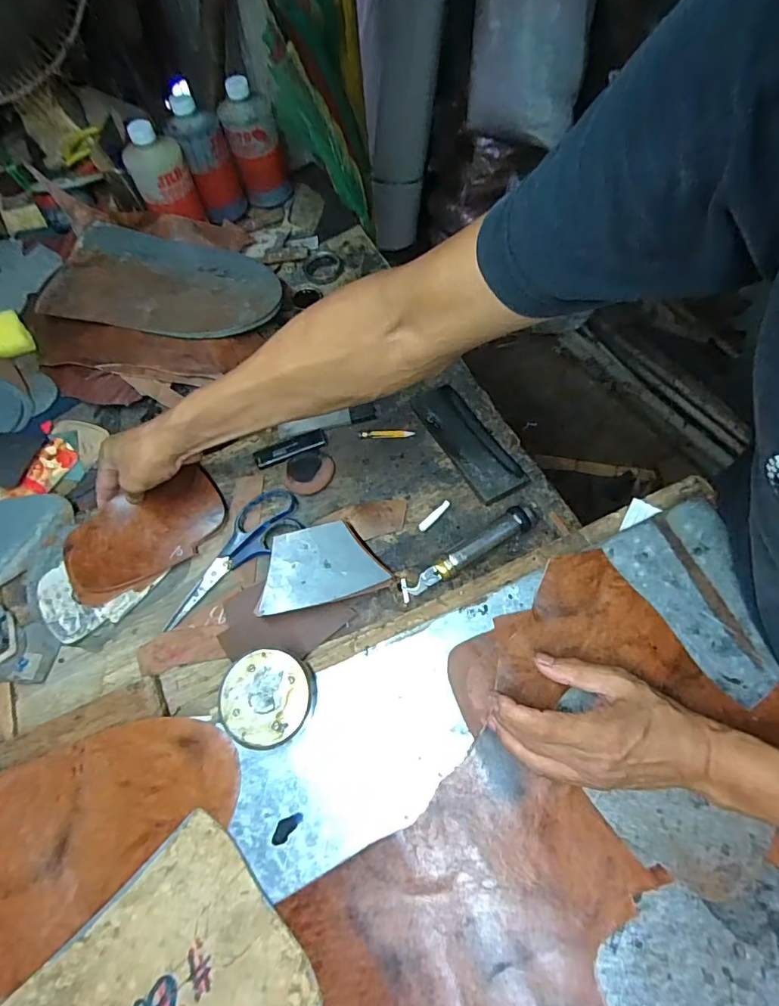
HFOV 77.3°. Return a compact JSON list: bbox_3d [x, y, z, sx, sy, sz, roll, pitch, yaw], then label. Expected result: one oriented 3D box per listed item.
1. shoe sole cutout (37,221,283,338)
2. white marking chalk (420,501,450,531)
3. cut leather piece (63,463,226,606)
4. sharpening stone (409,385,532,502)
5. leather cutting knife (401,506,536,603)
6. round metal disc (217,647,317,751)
[{"bbox_3d":[-0.296,-0.289,0.644,0.289,0.032,0.157,12,62,8],"label":"shoe sole cutout"},{"bbox_3d":[0.046,0.013,0.500,0.042,0.005,0.009,-40,67,-19],"label":"white marking chalk"},{"bbox_3d":[-0.257,0.032,0.510,0.168,0.023,0.095,-33,67,-13],"label":"cut leather piece"},{"bbox_3d":[0.082,-0.068,0.528,0.053,0.017,0.155,-28,64,-14],"label":"sharpening stone"},{"bbox_3d":[0.075,0.047,0.470,0.143,0.026,0.024,-26,64,-13],"label":"leather cutting knife"},{"bbox_3d":[-0.103,0.165,0.413,0.078,0.028,0.075,0,61,1],"label":"round metal disc"}]

